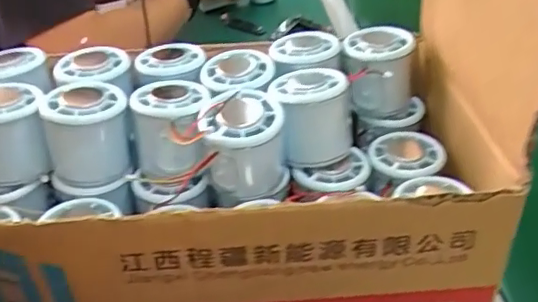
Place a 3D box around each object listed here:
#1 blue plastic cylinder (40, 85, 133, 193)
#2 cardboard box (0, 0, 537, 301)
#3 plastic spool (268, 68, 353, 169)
[{"bbox_3d":[-0.129,-0.009,0.405,0.057,0.064,0.059,-9,36,-12],"label":"blue plastic cylinder"},{"bbox_3d":[-0.042,0.035,0.430,0.379,0.169,0.213,-1,35,1],"label":"cardboard box"},{"bbox_3d":[0.031,-0.025,0.417,0.056,0.061,0.054,-3,35,-3],"label":"plastic spool"}]

